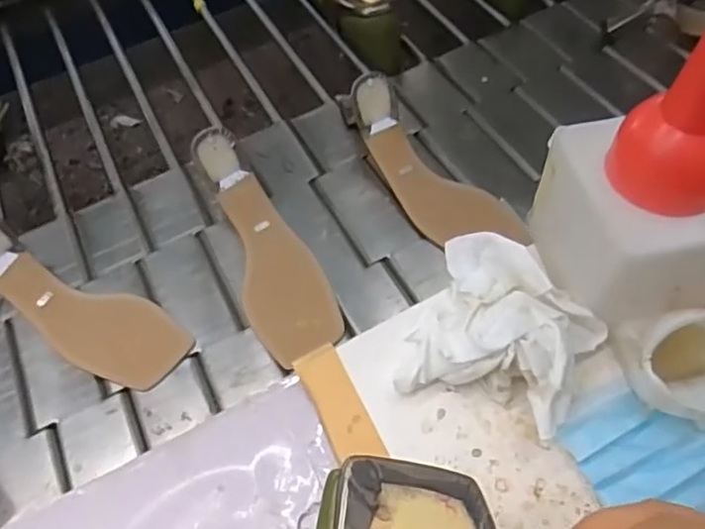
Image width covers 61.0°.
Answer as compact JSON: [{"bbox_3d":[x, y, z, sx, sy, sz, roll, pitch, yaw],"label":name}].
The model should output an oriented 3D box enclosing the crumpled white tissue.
[{"bbox_3d":[0.106,0.046,0.426,0.124,0.050,0.136,26,60,16],"label":"crumpled white tissue"}]

